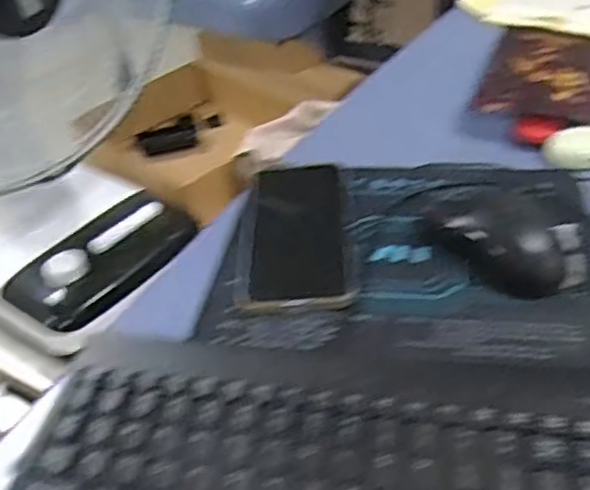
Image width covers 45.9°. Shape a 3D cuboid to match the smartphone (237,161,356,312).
[{"bbox_3d":[0.000,-0.014,0.508,0.076,0.014,0.162,-4,40,3],"label":"smartphone"}]

